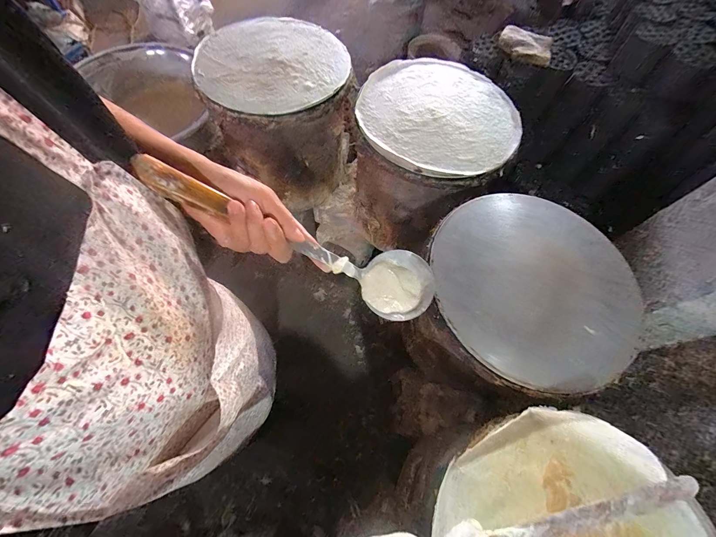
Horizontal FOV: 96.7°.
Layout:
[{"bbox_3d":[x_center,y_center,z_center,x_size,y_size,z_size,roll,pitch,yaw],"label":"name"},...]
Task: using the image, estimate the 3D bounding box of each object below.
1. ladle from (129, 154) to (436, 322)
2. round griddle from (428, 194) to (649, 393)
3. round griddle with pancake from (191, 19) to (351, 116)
[{"bbox_3d":[-0.050,-0.028,0.372,0.354,0.055,0.091,27,61,-29],"label":"ladle"},{"bbox_3d":[0.330,0.019,0.594,0.376,0.015,0.371,1,65,-2],"label":"round griddle"},{"bbox_3d":[-0.230,-0.542,0.837,0.384,0.021,0.381,1,65,-2],"label":"round griddle with pancake"}]

